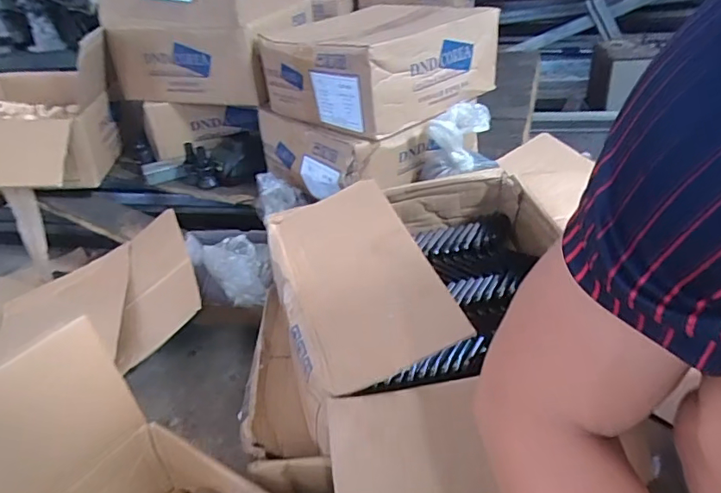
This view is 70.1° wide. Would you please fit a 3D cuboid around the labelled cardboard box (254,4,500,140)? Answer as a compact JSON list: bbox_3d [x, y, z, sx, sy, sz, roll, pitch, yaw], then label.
[{"bbox_3d":[0.027,-0.320,0.893,0.319,0.134,0.298,-26,35,-31],"label":"labelled cardboard box"}]

